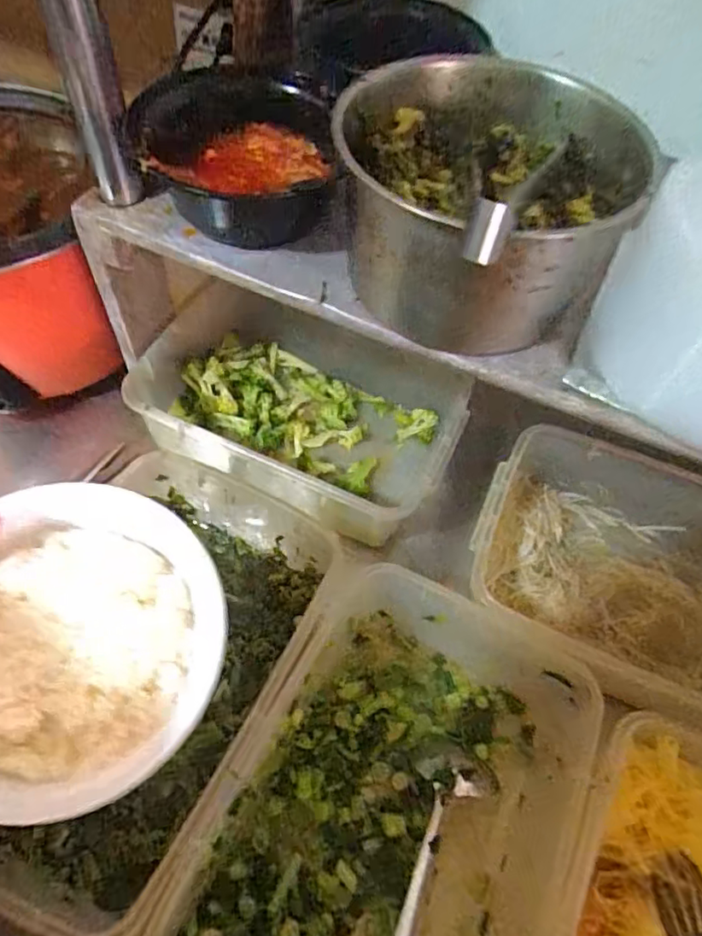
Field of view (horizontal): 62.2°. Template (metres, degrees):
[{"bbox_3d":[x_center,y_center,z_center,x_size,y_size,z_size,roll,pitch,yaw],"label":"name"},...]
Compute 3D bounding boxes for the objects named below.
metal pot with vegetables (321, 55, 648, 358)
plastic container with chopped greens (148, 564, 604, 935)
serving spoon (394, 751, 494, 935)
[{"bbox_3d":[0.084,-0.175,0.402,0.185,0.118,0.175,2,56,-3],"label":"metal pot with vegetables"},{"bbox_3d":[0.032,0.248,0.425,0.228,0.098,0.326,25,58,12],"label":"plastic container with chopped greens"},{"bbox_3d":[0.038,0.292,0.368,0.050,0.021,0.251,24,40,11],"label":"serving spoon"}]

